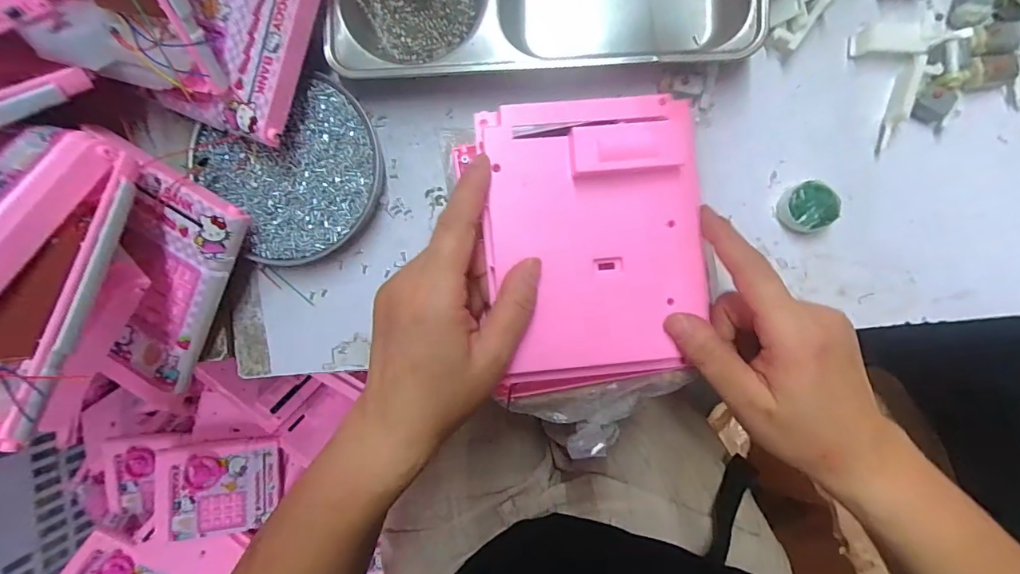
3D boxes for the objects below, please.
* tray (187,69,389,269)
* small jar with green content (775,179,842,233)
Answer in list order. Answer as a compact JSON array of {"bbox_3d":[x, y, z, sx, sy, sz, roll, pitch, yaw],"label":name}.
[{"bbox_3d":[-0.148,-0.077,0.338,0.120,0.027,0.112,0,92,4],"label":"tray"},{"bbox_3d":[0.202,-0.055,0.315,0.035,0.019,0.033,0,92,4],"label":"small jar with green content"}]

